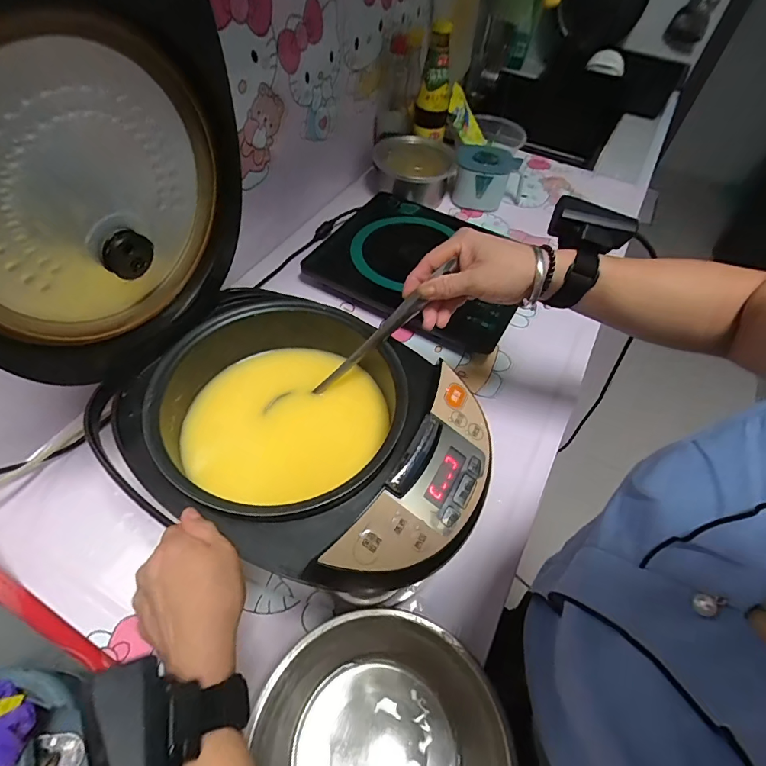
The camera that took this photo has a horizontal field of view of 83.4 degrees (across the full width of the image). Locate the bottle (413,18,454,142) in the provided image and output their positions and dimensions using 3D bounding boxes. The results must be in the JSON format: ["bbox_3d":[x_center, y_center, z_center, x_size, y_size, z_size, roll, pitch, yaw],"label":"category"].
[{"bbox_3d":[0.102,-0.581,0.830,0.064,0.171,0.074,10,54,2],"label":"bottle"}]

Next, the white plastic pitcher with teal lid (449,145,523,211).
[{"bbox_3d":[0.207,-0.423,0.886,0.117,0.089,0.098,20,55,10],"label":"white plastic pitcher with teal lid"}]

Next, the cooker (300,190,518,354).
[{"bbox_3d":[0.063,-0.213,0.745,0.355,0.059,0.272,24,56,12],"label":"cooker"}]

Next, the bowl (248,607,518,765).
[{"bbox_3d":[0.003,0.309,0.364,0.186,0.077,0.201,2,54,-3],"label":"bowl"}]

